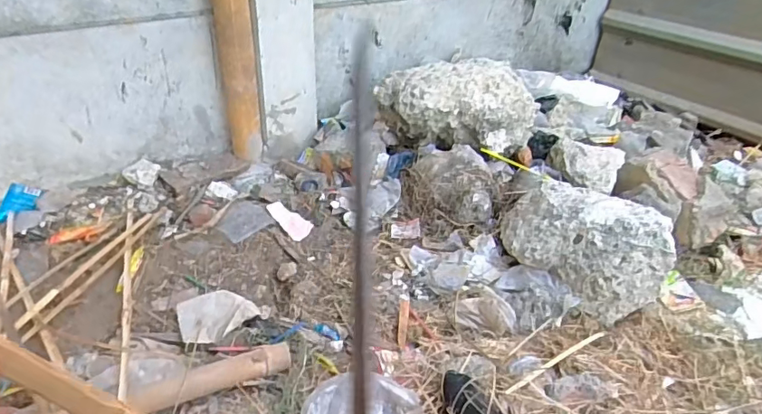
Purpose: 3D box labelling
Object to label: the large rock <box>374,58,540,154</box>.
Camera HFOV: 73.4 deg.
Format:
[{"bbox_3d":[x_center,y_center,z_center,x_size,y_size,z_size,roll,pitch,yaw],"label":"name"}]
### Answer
[{"bbox_3d":[0.202,-0.303,1.465,0.471,0.168,0.234,13,36,15],"label":"large rock"}]

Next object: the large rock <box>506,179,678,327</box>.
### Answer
[{"bbox_3d":[0.442,0.069,1.136,0.370,0.199,0.196,30,44,31],"label":"large rock"}]

